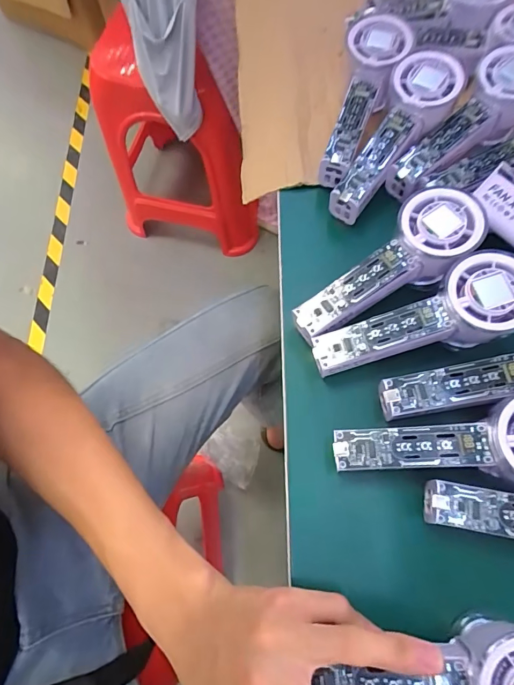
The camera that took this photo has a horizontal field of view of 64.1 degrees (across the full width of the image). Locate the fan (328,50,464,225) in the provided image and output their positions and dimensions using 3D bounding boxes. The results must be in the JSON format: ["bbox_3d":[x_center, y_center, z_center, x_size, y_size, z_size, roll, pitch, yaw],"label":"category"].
[{"bbox_3d":[0.111,-0.171,0.339,0.047,0.029,0.150,34,92,13],"label":"fan"}]

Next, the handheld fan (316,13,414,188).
[{"bbox_3d":[0.091,-0.215,0.353,0.048,0.030,0.160,19,85,8],"label":"handheld fan"}]

